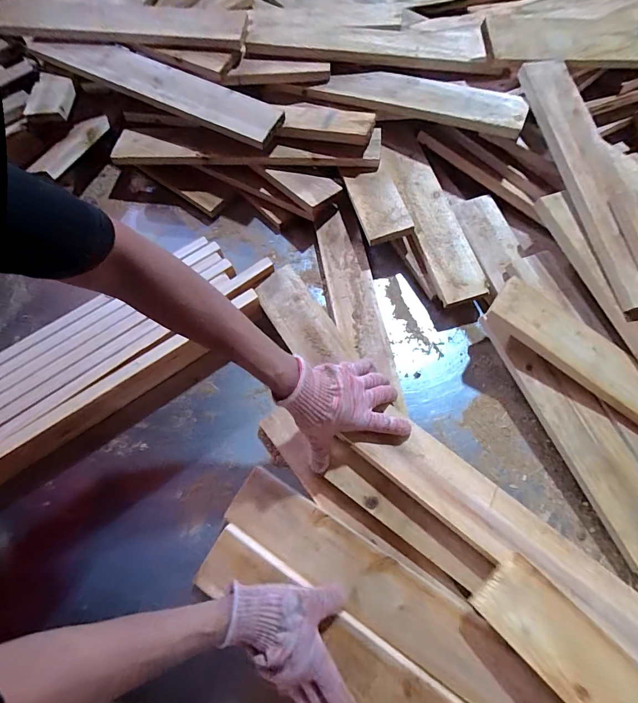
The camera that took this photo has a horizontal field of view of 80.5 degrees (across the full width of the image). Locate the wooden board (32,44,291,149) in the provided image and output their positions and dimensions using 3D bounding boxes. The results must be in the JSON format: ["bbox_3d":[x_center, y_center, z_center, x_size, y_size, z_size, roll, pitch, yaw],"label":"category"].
[{"bbox_3d":[-0.308,-0.509,0.705,0.531,0.019,0.088,26,74,10],"label":"wooden board"}]

